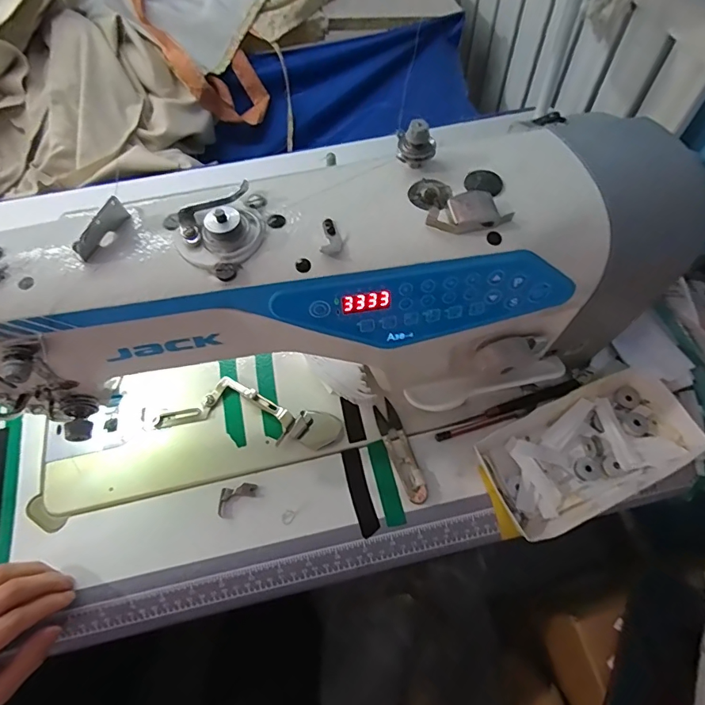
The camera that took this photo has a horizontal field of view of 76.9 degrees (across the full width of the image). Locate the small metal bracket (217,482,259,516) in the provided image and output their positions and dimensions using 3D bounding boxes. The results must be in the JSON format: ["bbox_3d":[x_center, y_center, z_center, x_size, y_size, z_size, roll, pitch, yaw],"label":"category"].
[{"bbox_3d":[-0.108,0.132,0.409,0.040,0.006,0.019,-31,65,-13],"label":"small metal bracket"}]

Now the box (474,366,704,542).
[{"bbox_3d":[0.217,0.088,0.408,0.187,0.035,0.097,-23,64,-10],"label":"box"}]

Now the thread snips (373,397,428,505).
[{"bbox_3d":[0.046,0.094,0.428,0.022,0.009,0.101,-18,63,-7],"label":"thread snips"}]

